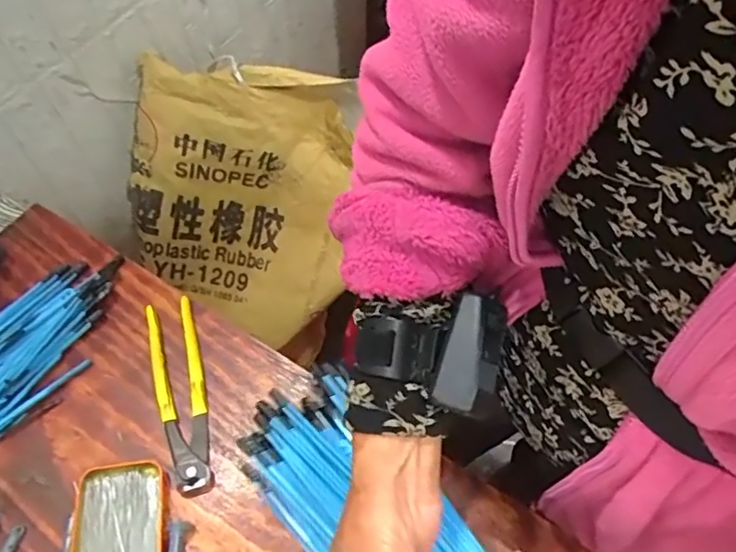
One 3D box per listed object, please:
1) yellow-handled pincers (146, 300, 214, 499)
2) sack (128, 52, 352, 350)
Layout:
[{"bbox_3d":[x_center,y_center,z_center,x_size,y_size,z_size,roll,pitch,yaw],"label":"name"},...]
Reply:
[{"bbox_3d":[-0.189,0.114,0.573,0.047,0.023,0.207,-16,63,-10],"label":"yellow-handled pincers"},{"bbox_3d":[-0.245,-0.131,1.087,0.409,0.516,0.111,3,24,-4],"label":"sack"}]

